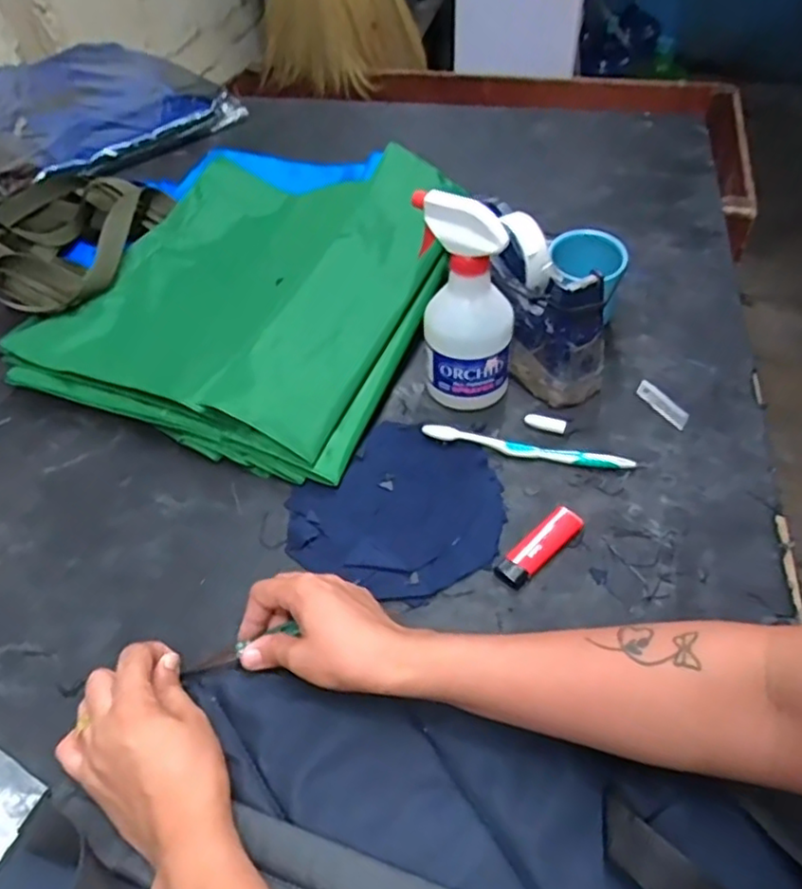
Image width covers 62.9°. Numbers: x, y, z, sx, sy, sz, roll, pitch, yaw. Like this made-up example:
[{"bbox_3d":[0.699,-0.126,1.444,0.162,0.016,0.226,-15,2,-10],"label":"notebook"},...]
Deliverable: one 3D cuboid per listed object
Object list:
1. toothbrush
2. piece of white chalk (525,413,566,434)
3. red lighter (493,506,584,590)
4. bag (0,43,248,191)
[{"bbox_3d":[0.108,0.003,0.569,0.179,0.015,0.014,7,49,10],"label":"toothbrush"},{"bbox_3d":[0.130,-0.021,0.591,0.037,0.010,0.011,18,51,19],"label":"piece of white chalk"},{"bbox_3d":[0.106,0.076,0.504,0.080,0.015,0.027,-36,55,-26],"label":"red lighter"},{"bbox_3d":[-0.519,-0.558,1.073,0.370,0.063,0.395,-35,54,-25],"label":"bag"}]

